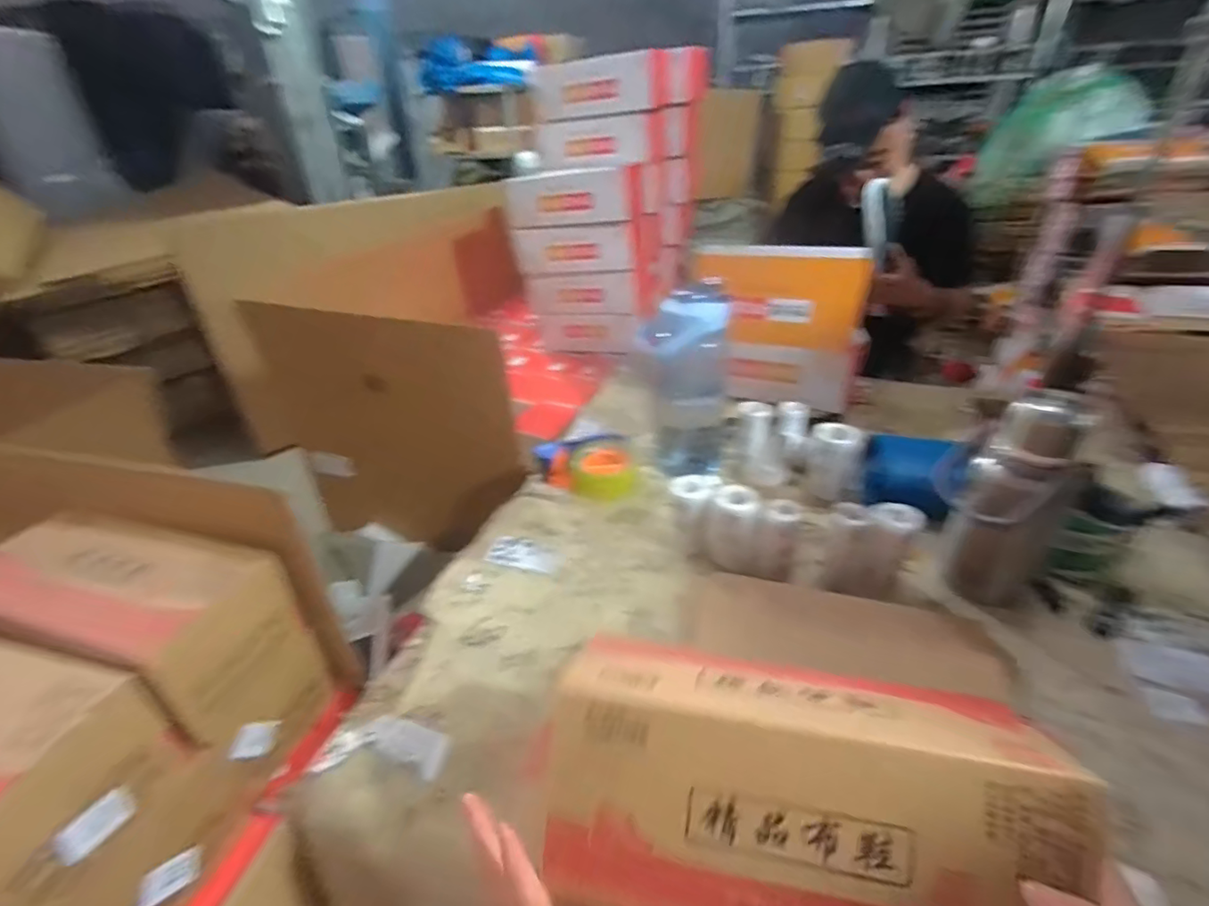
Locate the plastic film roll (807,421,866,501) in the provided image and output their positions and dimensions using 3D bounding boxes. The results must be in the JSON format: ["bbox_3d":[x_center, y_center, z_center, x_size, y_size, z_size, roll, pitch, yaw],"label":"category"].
[{"bbox_3d":[0.326,0.012,0.790,0.062,0.092,0.057,11,36,21],"label":"plastic film roll"}]

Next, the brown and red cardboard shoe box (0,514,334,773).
[{"bbox_3d":[-0.448,0.189,0.555,0.273,0.197,0.132,7,35,16],"label":"brown and red cardboard shoe box"}]

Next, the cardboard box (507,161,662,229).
[{"bbox_3d":[-0.053,-0.632,1.367,0.303,0.129,0.229,14,37,25],"label":"cardboard box"}]

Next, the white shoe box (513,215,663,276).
[{"bbox_3d":[-0.044,-0.533,1.412,0.328,0.117,0.177,5,34,13],"label":"white shoe box"}]

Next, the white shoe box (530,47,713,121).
[{"bbox_3d":[0.052,-0.920,1.384,0.317,0.116,0.342,14,37,25],"label":"white shoe box"}]

